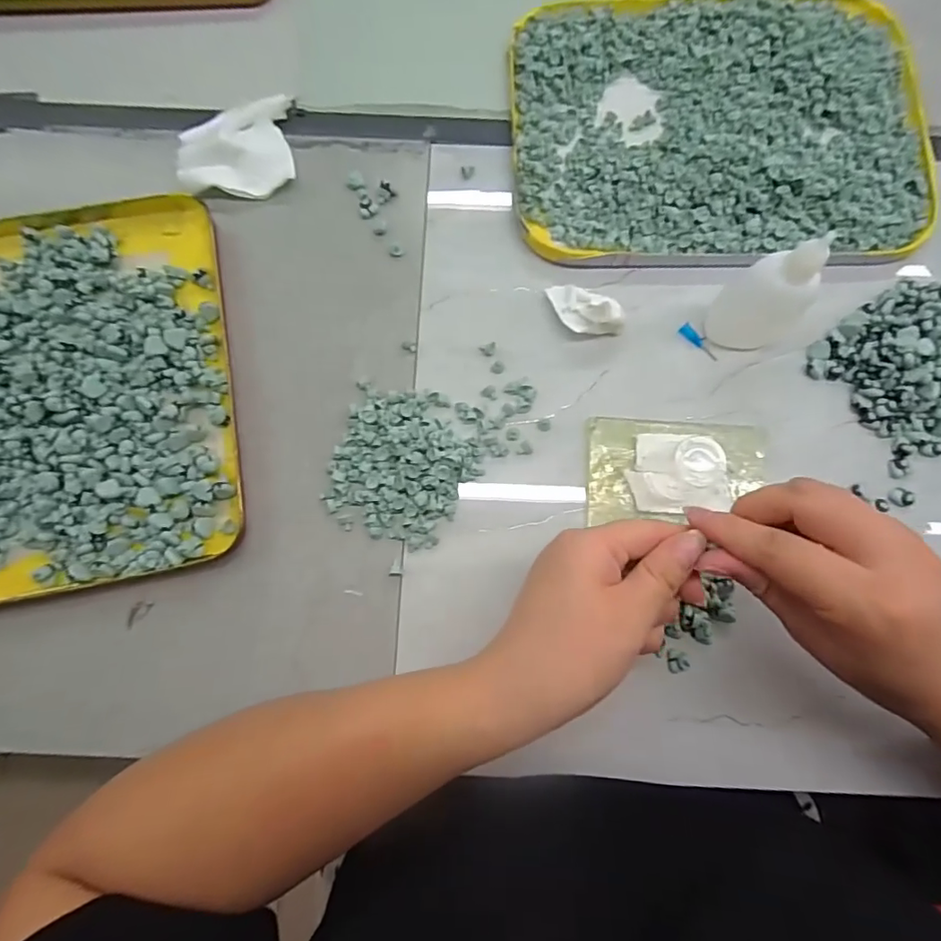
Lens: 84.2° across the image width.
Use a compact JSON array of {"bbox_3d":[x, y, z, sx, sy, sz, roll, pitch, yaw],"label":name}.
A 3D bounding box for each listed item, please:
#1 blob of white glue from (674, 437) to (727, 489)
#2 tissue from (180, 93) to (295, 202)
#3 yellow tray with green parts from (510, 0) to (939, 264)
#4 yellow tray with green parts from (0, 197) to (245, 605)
[{"bbox_3d":[0.121,-0.005,0.274,0.026,0.004,0.026,-5,79,-1],"label":"blob of white glue"},{"bbox_3d":[-0.158,-0.218,0.351,0.073,0.010,0.076,-9,79,-2],"label":"tissue"},{"bbox_3d":[0.166,-0.234,0.348,0.269,0.025,0.201,-1,79,0],"label":"yellow tray with green parts"},{"bbox_3d":[-0.266,-0.047,0.311,0.238,0.023,0.239,-10,79,-2],"label":"yellow tray with green parts"}]

